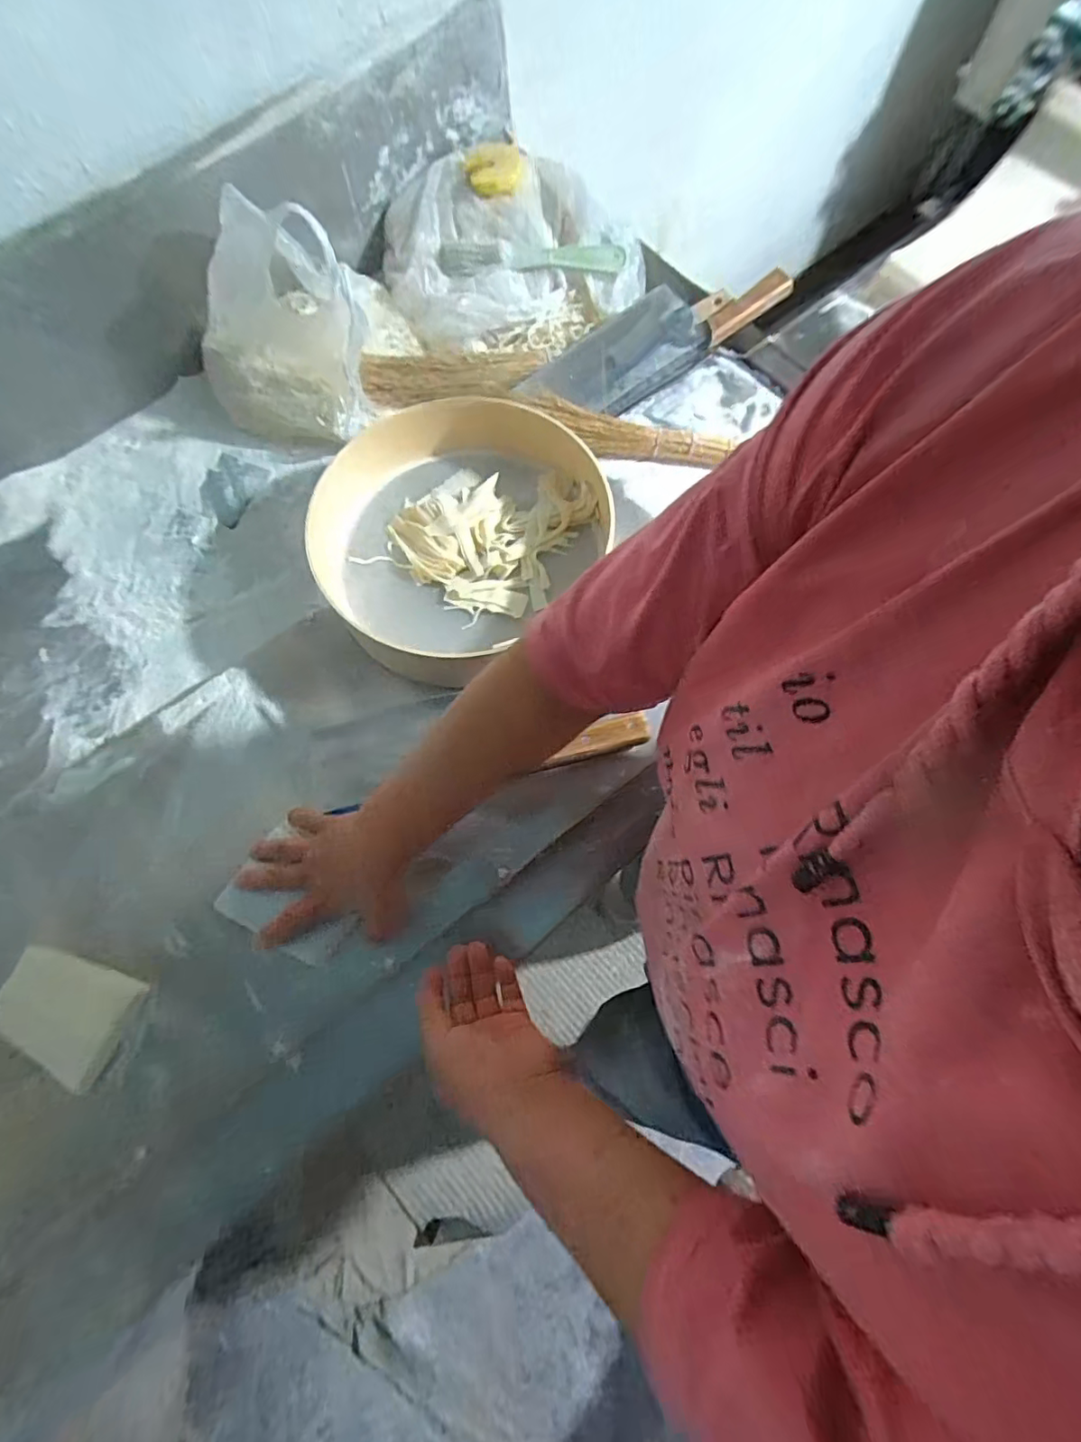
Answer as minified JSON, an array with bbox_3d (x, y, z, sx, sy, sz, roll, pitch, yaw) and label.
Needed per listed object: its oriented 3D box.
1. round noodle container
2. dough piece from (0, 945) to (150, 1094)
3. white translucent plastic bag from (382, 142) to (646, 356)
[{"bbox_3d":[-0.081,-0.198,0.607,0.286,0.092,0.307,0,74,0],"label":"round noodle container"},{"bbox_3d":[-0.411,0.250,0.490,0.109,0.013,0.088,22,75,6],"label":"dough piece"},{"bbox_3d":[-0.050,-0.595,0.715,0.283,0.089,0.263,-26,75,-8],"label":"white translucent plastic bag"}]

